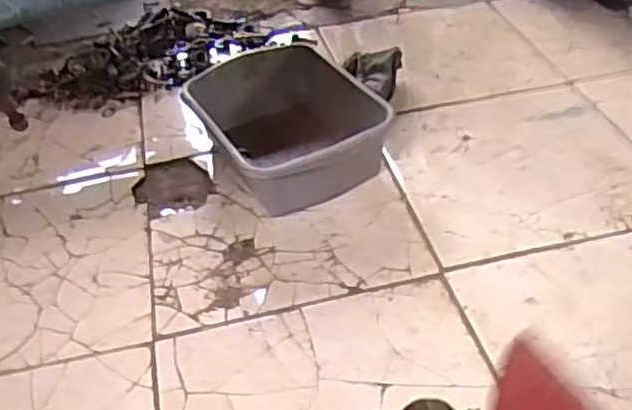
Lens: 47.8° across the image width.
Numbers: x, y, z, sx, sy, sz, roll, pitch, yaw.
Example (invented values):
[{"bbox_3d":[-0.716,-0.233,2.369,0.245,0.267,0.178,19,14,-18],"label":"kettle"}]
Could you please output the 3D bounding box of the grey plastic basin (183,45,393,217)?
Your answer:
[{"bbox_3d":[-0.045,-0.122,1.188,0.257,0.128,0.339,-21,43,-16],"label":"grey plastic basin"}]

